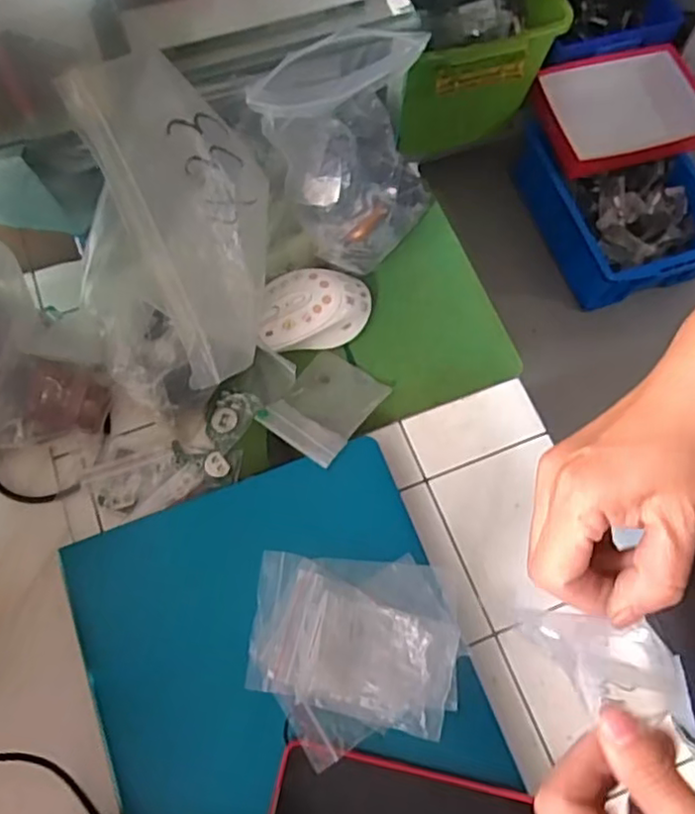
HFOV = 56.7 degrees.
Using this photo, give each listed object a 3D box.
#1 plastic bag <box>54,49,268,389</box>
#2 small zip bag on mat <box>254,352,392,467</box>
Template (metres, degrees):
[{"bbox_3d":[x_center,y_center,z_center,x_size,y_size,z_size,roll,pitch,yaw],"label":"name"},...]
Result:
[{"bbox_3d":[-0.096,-0.122,0.423,0.090,0.032,0.200,-22,114,-10],"label":"plastic bag"},{"bbox_3d":[-0.017,-0.002,0.500,0.068,0.005,0.087,33,59,19],"label":"small zip bag on mat"}]

